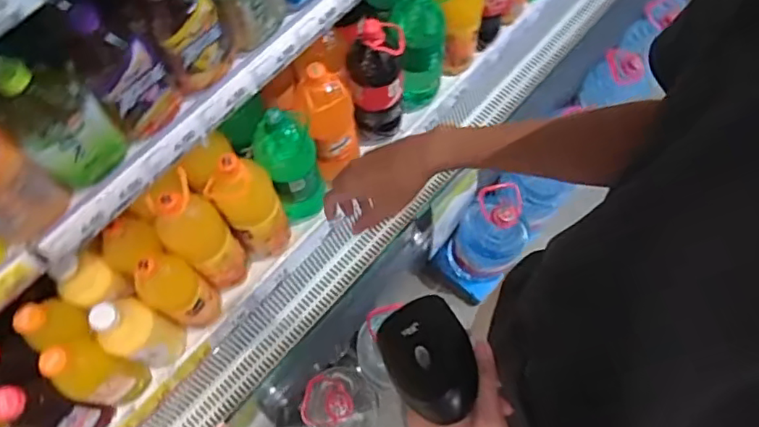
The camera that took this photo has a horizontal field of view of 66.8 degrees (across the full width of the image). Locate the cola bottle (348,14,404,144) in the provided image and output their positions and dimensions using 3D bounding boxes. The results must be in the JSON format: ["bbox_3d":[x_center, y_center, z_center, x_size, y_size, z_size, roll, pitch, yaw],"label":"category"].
[{"bbox_3d":[-0.007,-0.246,1.096,0.094,0.316,0.088,-7,68,-2],"label":"cola bottle"}]

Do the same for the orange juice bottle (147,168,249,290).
[{"bbox_3d":[-0.302,0.037,0.968,0.098,0.301,0.103,-36,56,-11],"label":"orange juice bottle"}]

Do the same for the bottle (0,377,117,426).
[{"bbox_3d":[-0.507,0.313,0.915,0.068,0.260,0.072,-41,73,-14],"label":"bottle"}]

